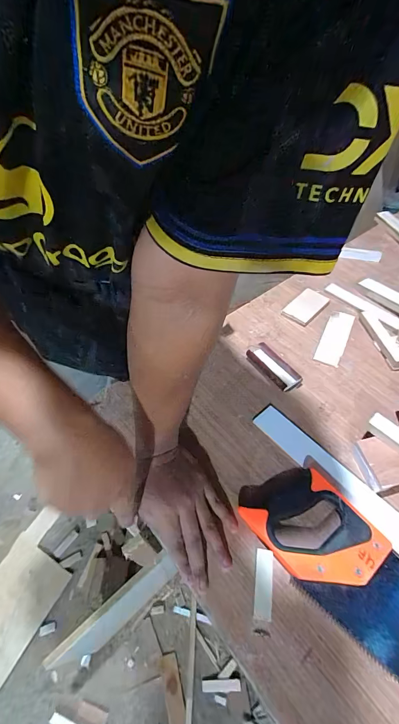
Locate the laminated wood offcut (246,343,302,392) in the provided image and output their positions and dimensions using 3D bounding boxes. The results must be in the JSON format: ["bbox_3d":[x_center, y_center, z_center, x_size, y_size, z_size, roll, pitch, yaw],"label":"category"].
[{"bbox_3d":[0.126,0.009,0.539,0.043,0.022,0.101,-30,56,-23],"label":"laminated wood offcut"}]

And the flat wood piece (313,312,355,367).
[{"bbox_3d":[0.254,-0.050,0.591,0.044,0.012,0.127,21,56,18],"label":"flat wood piece"}]

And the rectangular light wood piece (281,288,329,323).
[{"bbox_3d":[0.214,-0.115,0.637,0.089,0.010,0.056,-37,59,-23],"label":"rectangular light wood piece"}]

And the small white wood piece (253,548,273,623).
[{"bbox_3d":[0.073,0.253,0.360,0.019,0.004,0.067,-1,55,18],"label":"small white wood piece"}]

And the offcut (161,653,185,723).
[{"bbox_3d":[-0.069,0.882,0.831,0.049,0.004,0.163,-13,53,-8],"label":"offcut"}]

